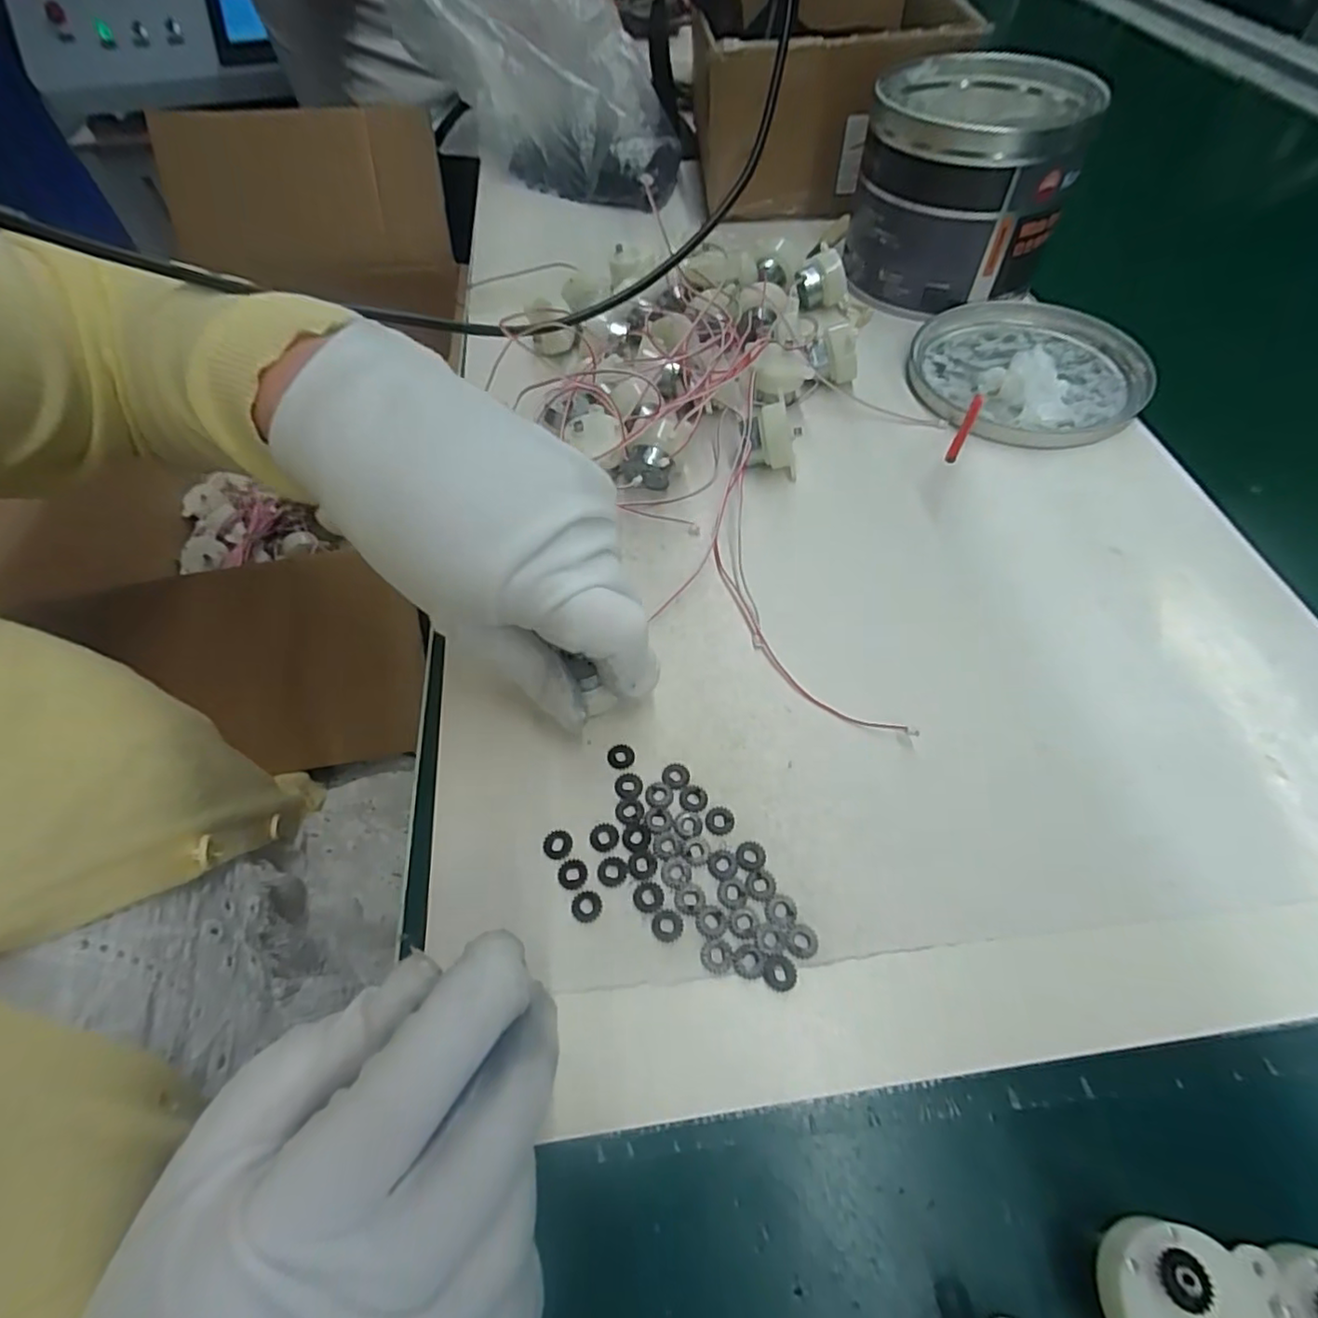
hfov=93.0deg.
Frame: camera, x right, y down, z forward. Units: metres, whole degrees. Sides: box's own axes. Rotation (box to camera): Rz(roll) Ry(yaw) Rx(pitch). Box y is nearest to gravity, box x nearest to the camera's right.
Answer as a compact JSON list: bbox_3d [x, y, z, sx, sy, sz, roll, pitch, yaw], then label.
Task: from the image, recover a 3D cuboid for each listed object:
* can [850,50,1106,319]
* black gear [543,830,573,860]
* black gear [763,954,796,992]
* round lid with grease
[{"bbox_3d":[0.194,-0.303,0.406,0.118,0.101,0.127,0,56,1],"label":"can"},{"bbox_3d":[-0.037,0.068,0.228,0.011,0.004,0.010,0,56,1],"label":"black gear"},{"bbox_3d":[0.040,0.102,0.203,0.011,0.004,0.010,1,57,1],"label":"black gear"},{"bbox_3d":[0.219,-0.173,0.374,0.127,0.016,0.135,0,56,1],"label":"round lid with grease"}]

